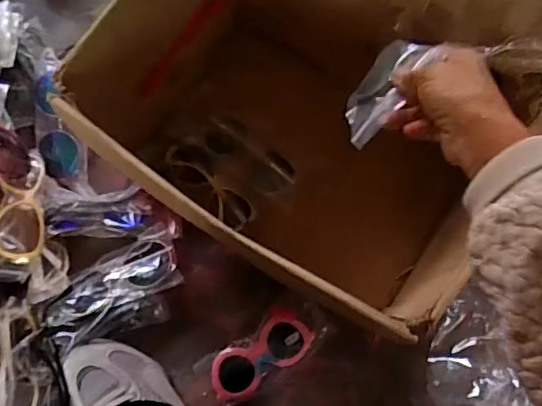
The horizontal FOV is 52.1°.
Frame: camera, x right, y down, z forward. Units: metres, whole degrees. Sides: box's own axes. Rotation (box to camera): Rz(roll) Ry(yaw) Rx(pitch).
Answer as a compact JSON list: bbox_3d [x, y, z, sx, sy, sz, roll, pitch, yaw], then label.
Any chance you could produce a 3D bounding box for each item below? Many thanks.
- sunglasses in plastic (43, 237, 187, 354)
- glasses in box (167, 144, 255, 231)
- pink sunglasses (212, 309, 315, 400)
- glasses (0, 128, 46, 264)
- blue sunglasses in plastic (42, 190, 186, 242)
[{"bbox_3d":[-0.188,0.110,0.672,0.165,0.037,0.095,-20,76,-4],"label":"sunglasses in plastic"},{"bbox_3d":[-0.078,-0.022,0.695,0.046,0.025,0.143,-42,80,-10],"label":"glasses in box"},{"bbox_3d":[-0.013,0.184,0.668,0.132,0.031,0.064,-38,78,-9],"label":"pink sunglasses"},{"bbox_3d":[-0.310,-0.009,0.671,0.066,0.049,0.162,0,80,-31],"label":"glasses"},{"bbox_3d":[-0.194,0.016,0.698,0.156,0.035,0.054,1,76,0],"label":"blue sunglasses in plastic"}]

